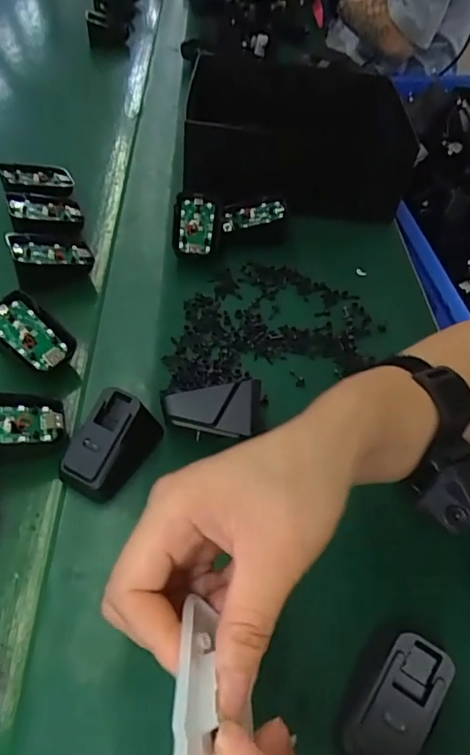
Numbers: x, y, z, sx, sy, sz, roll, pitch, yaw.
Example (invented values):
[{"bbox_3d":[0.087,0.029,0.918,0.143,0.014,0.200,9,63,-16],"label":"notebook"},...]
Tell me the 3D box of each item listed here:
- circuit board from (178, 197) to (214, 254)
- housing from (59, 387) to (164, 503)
[{"bbox_3d":[-0.037,-0.146,0.507,0.033,0.006,0.061,6,70,-10],"label":"circuit board"},{"bbox_3d":[-0.080,0.043,0.342,0.042,0.039,0.067,24,52,17],"label":"housing"}]

